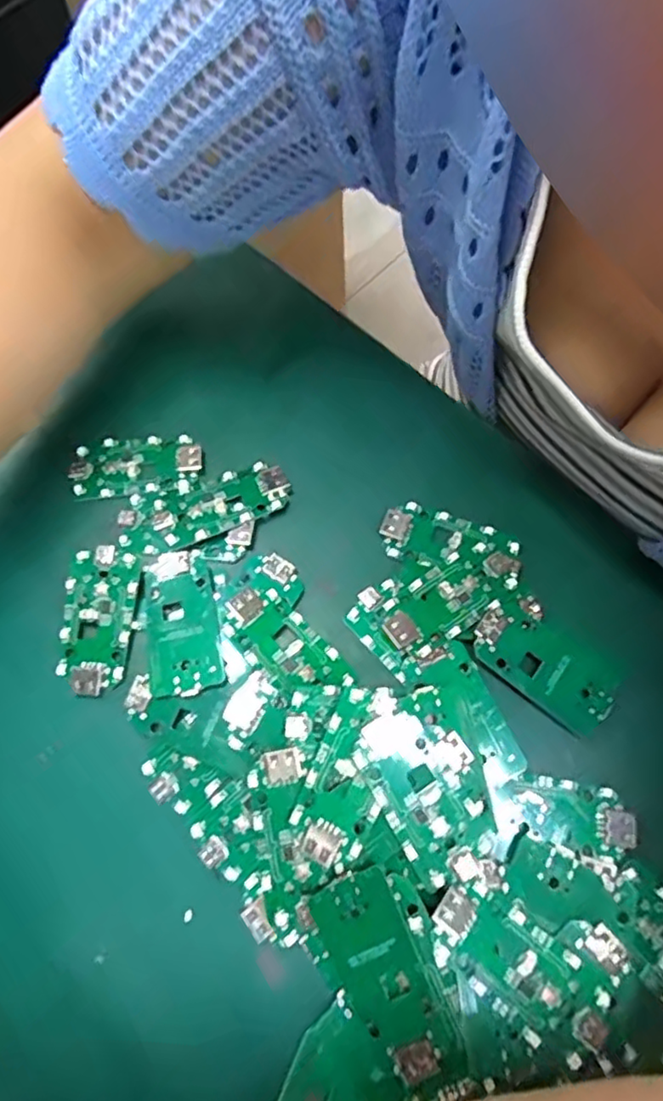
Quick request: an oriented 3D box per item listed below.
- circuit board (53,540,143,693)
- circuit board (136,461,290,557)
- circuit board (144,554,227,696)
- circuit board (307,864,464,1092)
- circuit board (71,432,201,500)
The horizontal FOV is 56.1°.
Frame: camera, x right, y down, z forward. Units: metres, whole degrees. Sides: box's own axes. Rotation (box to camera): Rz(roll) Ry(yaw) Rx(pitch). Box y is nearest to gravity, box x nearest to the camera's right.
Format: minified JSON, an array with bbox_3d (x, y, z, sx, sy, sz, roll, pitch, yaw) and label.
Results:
[{"bbox_3d":[-0.103,0.030,0.274,0.031,0.011,0.062,3,70,3],"label":"circuit board"},{"bbox_3d":[-0.056,-0.020,0.293,0.073,0.006,0.028,-24,71,-7],"label":"circuit board"},{"bbox_3d":[-0.066,0.030,0.272,0.031,0.005,0.064,-12,70,-3],"label":"circuit board"},{"bbox_3d":[0.017,0.149,0.215,0.029,0.007,0.068,-23,71,-6],"label":"circuit board"},{"bbox_3d":[-0.096,-0.043,0.305,0.063,0.005,0.030,-9,70,-1],"label":"circuit board"}]

